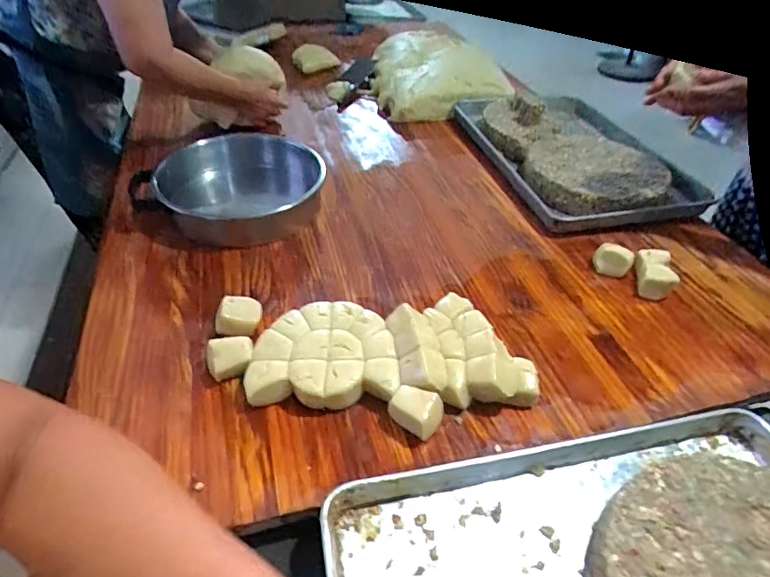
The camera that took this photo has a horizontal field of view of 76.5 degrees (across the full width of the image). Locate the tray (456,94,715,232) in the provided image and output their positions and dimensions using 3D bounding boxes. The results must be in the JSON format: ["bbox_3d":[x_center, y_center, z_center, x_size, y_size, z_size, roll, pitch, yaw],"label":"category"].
[{"bbox_3d":[0.463,-0.385,1.237,0.445,0.060,0.646,-7,44,-10],"label":"tray"}]

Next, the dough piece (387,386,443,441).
[{"bbox_3d":[0.040,0.159,0.631,0.064,0.048,0.046,21,46,18],"label":"dough piece"}]

